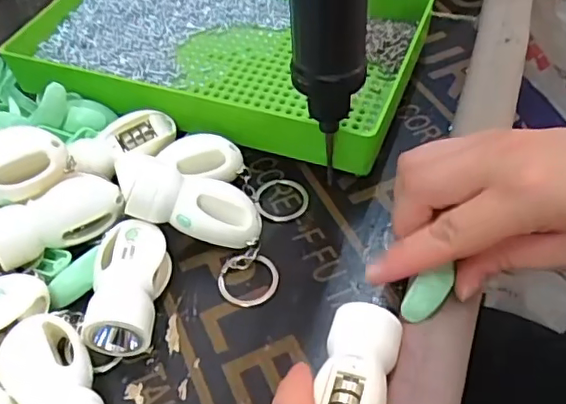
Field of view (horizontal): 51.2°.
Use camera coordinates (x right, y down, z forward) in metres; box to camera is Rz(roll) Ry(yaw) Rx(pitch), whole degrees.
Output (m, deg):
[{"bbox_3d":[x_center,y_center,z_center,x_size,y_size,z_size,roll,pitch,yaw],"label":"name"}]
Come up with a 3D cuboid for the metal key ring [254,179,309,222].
[{"bbox_3d":[0.000,-0.002,0.326,0.030,0.006,0.029,-2,49,2],"label":"metal key ring"}]

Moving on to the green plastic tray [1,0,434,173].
[{"bbox_3d":[-0.043,-0.107,0.385,0.252,0.034,0.167,12,51,14],"label":"green plastic tray"}]

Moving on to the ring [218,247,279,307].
[{"bbox_3d":[-0.017,0.038,0.293,0.030,0.006,0.028,-2,49,2],"label":"ring"}]

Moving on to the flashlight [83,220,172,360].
[{"bbox_3d":[-0.071,0.041,0.274,0.033,0.026,0.063,-6,49,-1],"label":"flashlight"}]

